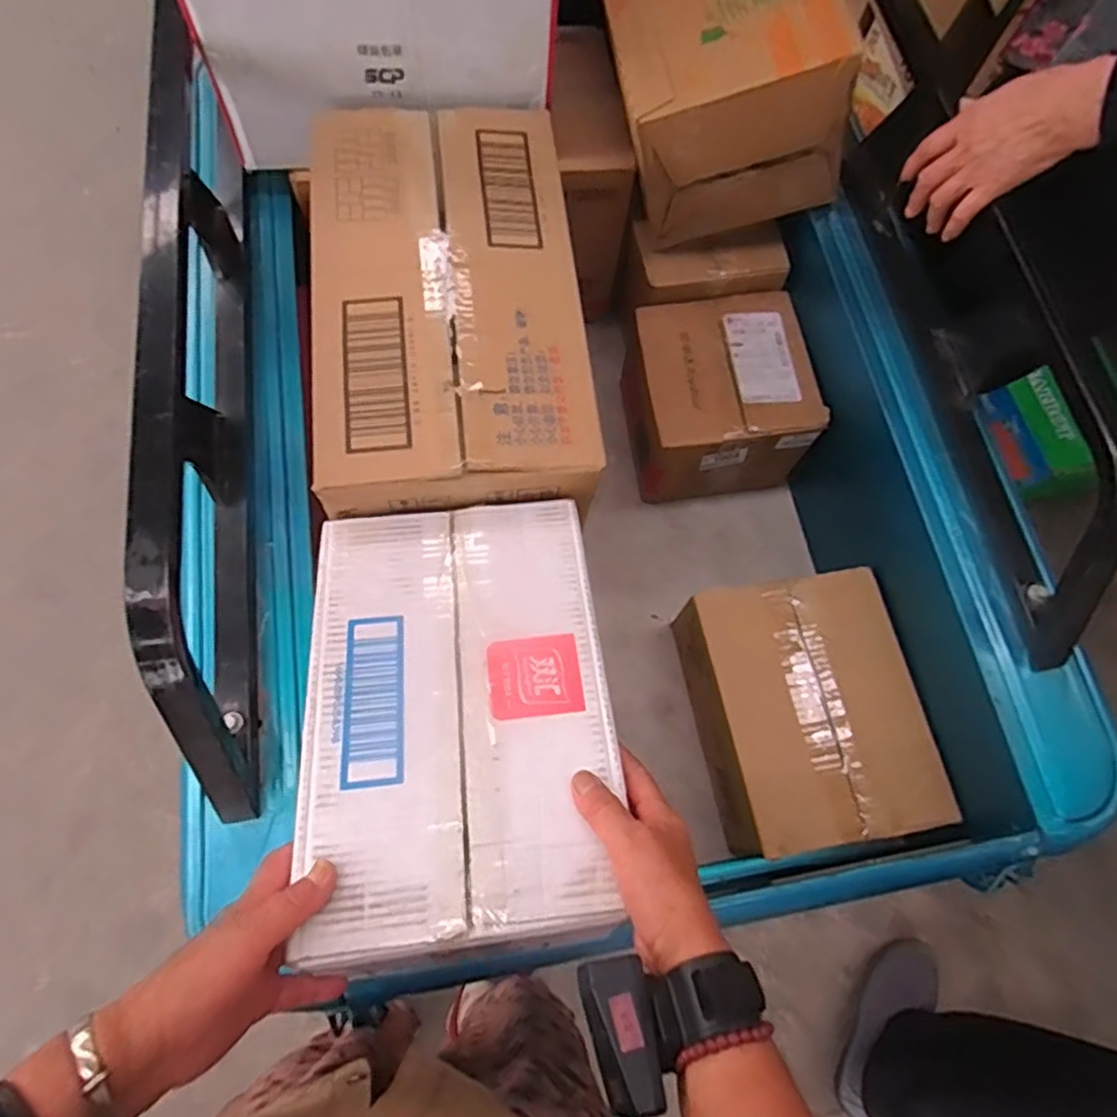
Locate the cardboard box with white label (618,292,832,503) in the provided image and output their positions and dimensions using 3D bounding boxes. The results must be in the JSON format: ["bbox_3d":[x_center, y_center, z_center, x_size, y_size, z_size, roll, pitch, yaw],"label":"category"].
[{"bbox_3d":[0.204,-0.210,0.892,0.206,0.147,0.199,-7,72,-4],"label":"cardboard box with white label"}]

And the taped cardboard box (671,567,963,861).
[{"bbox_3d":[0.271,0.170,0.764,0.211,0.150,0.275,-9,73,-5],"label":"taped cardboard box"}]

